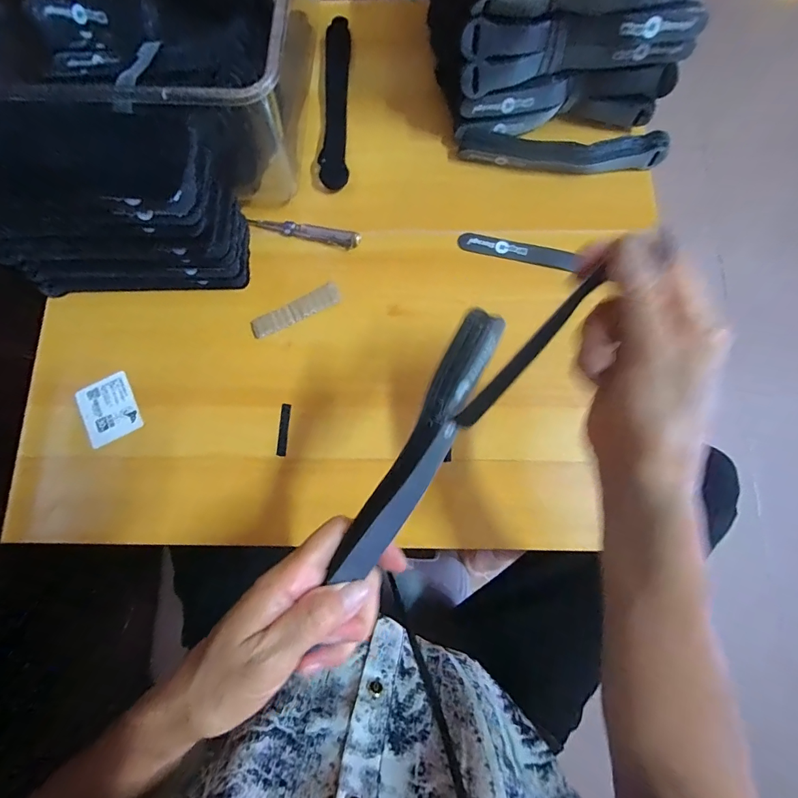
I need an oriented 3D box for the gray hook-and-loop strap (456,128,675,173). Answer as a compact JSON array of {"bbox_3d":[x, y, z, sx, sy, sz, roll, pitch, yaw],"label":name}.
[{"bbox_3d":[0.162,-0.248,0.411,0.197,0.028,0.031,6,79,2],"label":"gray hook-and-loop strap"}]

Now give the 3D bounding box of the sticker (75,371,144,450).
[{"bbox_3d":[-0.270,0.010,0.385,0.049,0.004,0.059,-27,82,-8],"label":"sticker"}]

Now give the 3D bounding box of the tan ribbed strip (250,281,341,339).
[{"bbox_3d":[-0.099,-0.085,0.394,0.088,0.004,0.020,-27,80,-4],"label":"tan ribbed strip"}]

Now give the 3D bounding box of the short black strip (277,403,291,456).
[{"bbox_3d":[-0.105,0.028,0.376,0.008,0.004,0.047,4,79,1],"label":"short black strip"}]

